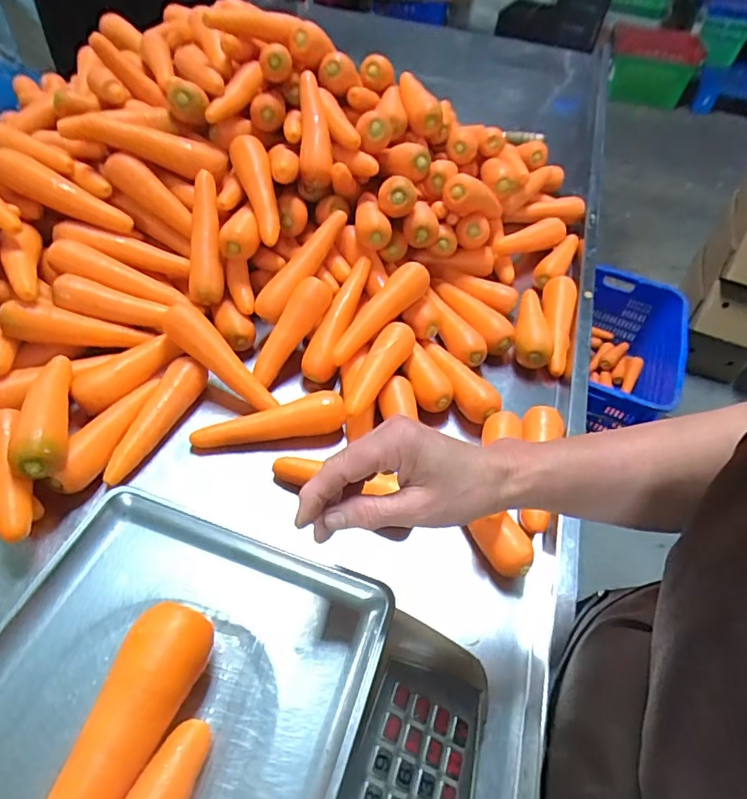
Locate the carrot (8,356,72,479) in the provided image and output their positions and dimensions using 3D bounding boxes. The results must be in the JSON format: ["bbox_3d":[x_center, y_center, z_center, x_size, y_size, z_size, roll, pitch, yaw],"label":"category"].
[{"bbox_3d":[-0.330,0.009,0.518,0.044,0.047,0.168,-10,51,-15],"label":"carrot"}]

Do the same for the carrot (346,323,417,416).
[{"bbox_3d":[0.004,-0.036,0.607,0.044,0.041,0.157,24,51,13],"label":"carrot"}]

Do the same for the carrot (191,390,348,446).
[{"bbox_3d":[-0.119,0.022,0.581,0.169,0.040,0.036,-6,50,-12],"label":"carrot"}]

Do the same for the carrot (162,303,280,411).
[{"bbox_3d":[-0.178,-0.048,0.602,0.157,0.032,0.039,44,53,-6],"label":"carrot"}]

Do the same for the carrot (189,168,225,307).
[{"bbox_3d":[-0.221,-0.210,0.667,0.045,0.044,0.168,-1,93,-8],"label":"carrot"}]

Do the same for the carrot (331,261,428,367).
[{"bbox_3d":[0.002,-0.111,0.648,0.047,0.039,0.170,38,78,24],"label":"carrot"}]

